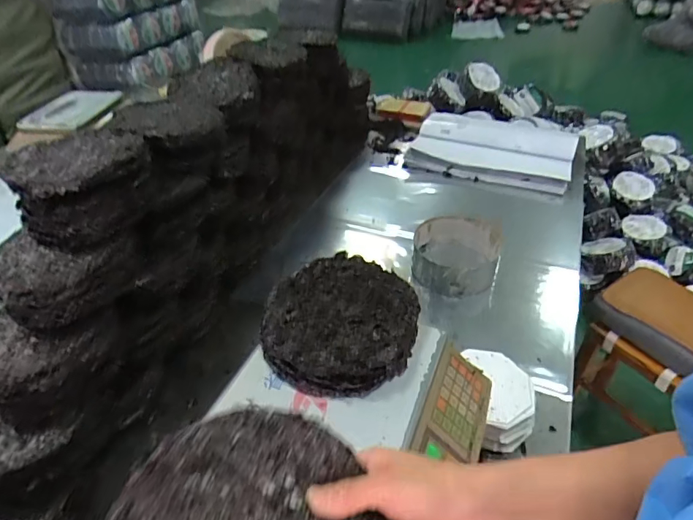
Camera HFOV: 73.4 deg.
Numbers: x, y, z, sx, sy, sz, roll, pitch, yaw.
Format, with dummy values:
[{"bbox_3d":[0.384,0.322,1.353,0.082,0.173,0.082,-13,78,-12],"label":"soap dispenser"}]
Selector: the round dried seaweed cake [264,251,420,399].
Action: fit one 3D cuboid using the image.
[{"bbox_3d":[-0.008,0.073,0.605,0.194,0.036,0.205,7,40,11],"label":"round dried seaweed cake"}]

